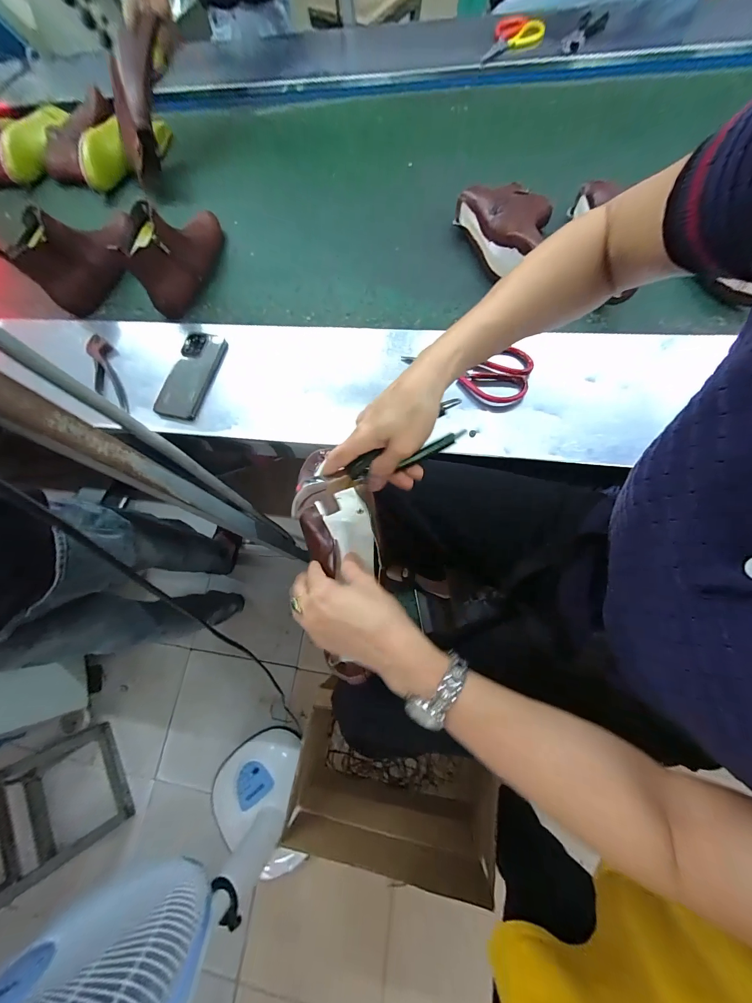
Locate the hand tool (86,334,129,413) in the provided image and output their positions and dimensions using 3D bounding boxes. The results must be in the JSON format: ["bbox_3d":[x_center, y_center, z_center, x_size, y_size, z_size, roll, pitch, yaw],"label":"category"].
[{"bbox_3d":[-0.508,-0.244,0.651,0.049,0.020,0.187,-25,72,-8],"label":"hand tool"}]

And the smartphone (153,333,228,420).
[{"bbox_3d":[-0.337,-0.231,0.624,0.081,0.015,0.174,13,75,10],"label":"smartphone"}]

